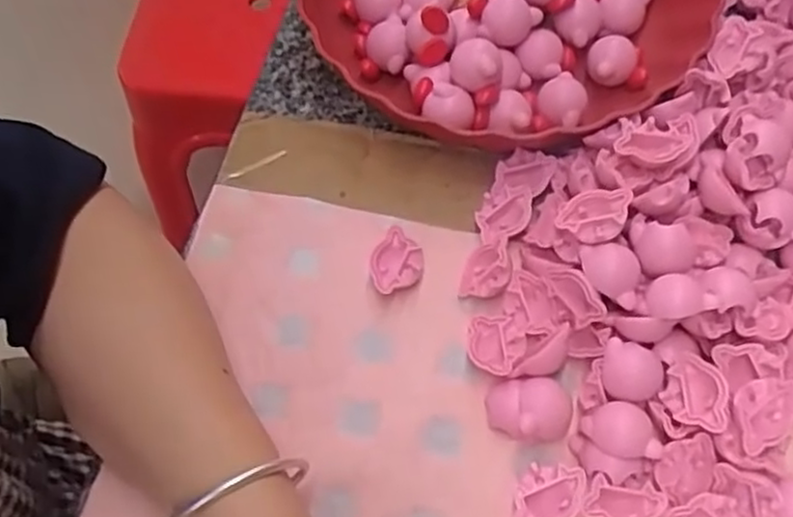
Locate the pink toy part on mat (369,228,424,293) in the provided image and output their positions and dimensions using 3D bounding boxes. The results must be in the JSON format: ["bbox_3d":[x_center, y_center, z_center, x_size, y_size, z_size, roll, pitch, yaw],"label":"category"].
[{"bbox_3d":[-0.001,0.000,0.383,0.027,0.014,0.032,-13,64,-3],"label":"pink toy part on mat"}]

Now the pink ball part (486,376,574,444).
[{"bbox_3d":[0.063,0.071,0.346,0.039,0.018,0.029,-3,64,1],"label":"pink ball part"}]

